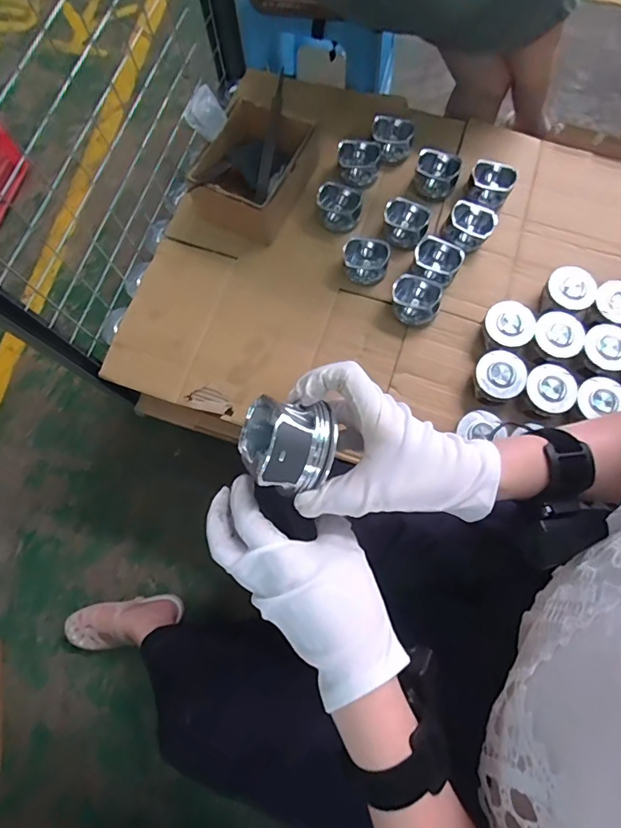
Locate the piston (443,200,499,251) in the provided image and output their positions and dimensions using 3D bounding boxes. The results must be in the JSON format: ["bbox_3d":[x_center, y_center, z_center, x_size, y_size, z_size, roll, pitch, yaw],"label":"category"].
[{"bbox_3d":[0.272,-0.320,0.806,0.077,0.054,0.066,30,77,9],"label":"piston"}]

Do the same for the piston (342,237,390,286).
[{"bbox_3d":[0.092,-0.254,0.782,0.077,0.047,0.063,6,75,3],"label":"piston"}]

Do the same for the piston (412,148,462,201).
[{"bbox_3d":[0.224,-0.428,0.834,0.078,0.050,0.066,16,75,6],"label":"piston"}]

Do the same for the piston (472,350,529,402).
[{"bbox_3d":[0.293,-0.058,0.732,0.070,0.053,0.071,0,74,1],"label":"piston"}]

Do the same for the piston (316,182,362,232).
[{"bbox_3d":[0.050,-0.360,0.817,0.075,0.051,0.063,16,75,6],"label":"piston"}]

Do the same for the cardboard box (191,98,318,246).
[{"bbox_3d":[-0.095,-0.417,0.816,0.160,0.098,0.189,25,76,8],"label":"cardboard box"}]

